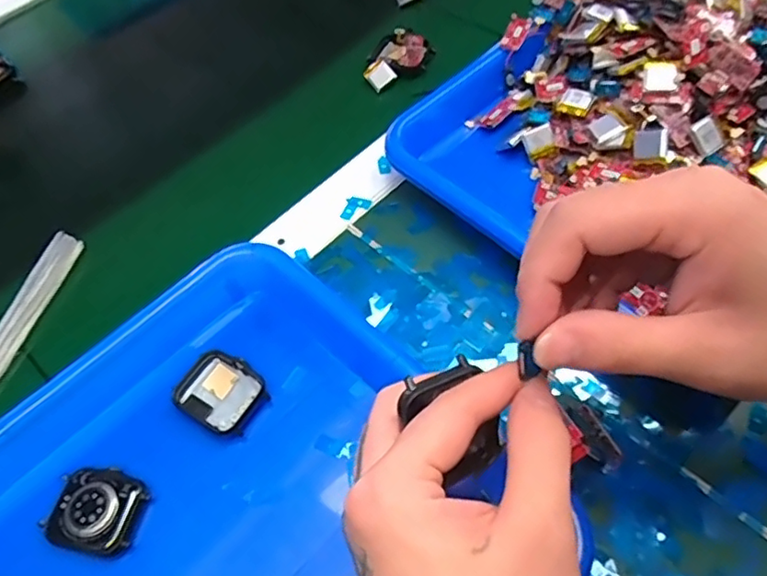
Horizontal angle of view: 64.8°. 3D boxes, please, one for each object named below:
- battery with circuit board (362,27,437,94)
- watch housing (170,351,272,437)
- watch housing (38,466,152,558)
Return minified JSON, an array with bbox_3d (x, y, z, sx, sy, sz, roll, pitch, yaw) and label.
[{"bbox_3d":[0.009,-0.179,0.474,0.045,0.017,0.056,21,63,18],"label":"battery with circuit board"},{"bbox_3d":[-0.086,0.056,0.324,0.042,0.008,0.038,27,65,21],"label":"watch housing"},{"bbox_3d":[-0.139,0.108,0.294,0.042,0.011,0.039,5,59,10],"label":"watch housing"}]

